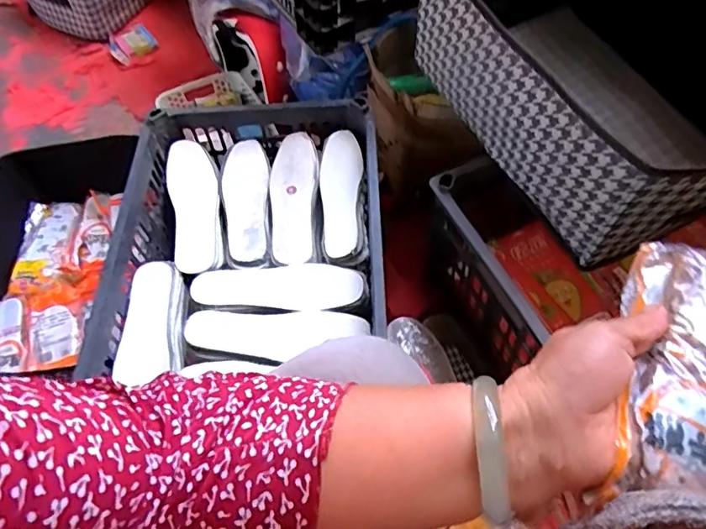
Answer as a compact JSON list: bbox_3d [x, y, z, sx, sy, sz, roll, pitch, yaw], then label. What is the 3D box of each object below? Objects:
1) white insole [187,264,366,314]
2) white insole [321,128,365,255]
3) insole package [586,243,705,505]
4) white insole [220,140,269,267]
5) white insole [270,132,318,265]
[{"bbox_3d":[-0.099,0.029,0.698,0.218,0.017,0.072,-3,60,0],"label":"white insole"},{"bbox_3d":[-0.019,-0.106,0.772,0.061,0.017,0.211,1,60,3],"label":"white insole"},{"bbox_3d":[0.189,0.058,0.293,0.080,0.021,0.163,22,61,14],"label":"insole package"},{"bbox_3d":[-0.159,-0.098,0.777,0.068,0.007,0.211,-4,60,0],"label":"white insole"},{"bbox_3d":[-0.088,-0.100,0.779,0.064,0.016,0.222,0,60,2],"label":"white insole"}]

